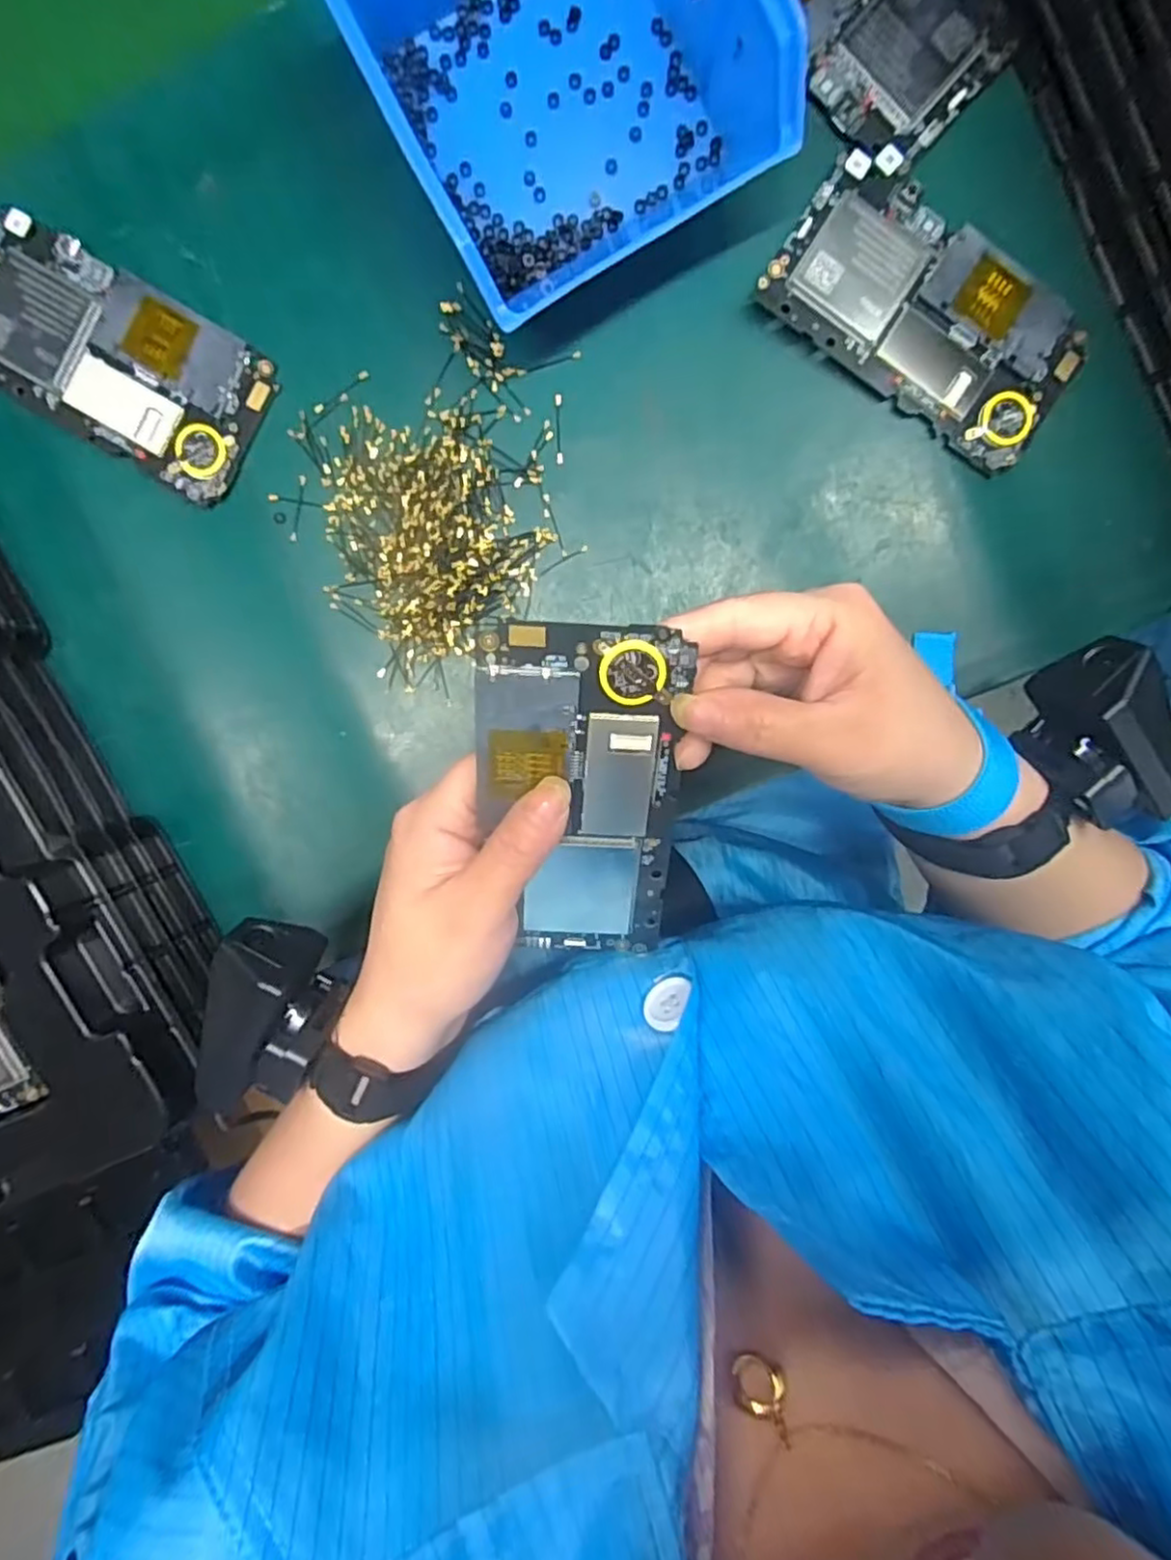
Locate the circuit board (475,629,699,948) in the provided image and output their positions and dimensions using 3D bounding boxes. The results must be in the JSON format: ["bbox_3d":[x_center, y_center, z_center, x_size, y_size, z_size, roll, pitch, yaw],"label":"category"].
[{"bbox_3d":[0.001,0.009,0.231,0.066,0.007,0.125,-5,119,3],"label":"circuit board"}]

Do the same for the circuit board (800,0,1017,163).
[{"bbox_3d":[0.098,-0.297,0.254,0.064,0.006,0.119,-44,93,6],"label":"circuit board"}]

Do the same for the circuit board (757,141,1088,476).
[{"bbox_3d":[0.137,-0.184,0.269,0.122,0.013,0.067,36,97,-2],"label":"circuit board"}]

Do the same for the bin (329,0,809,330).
[{"bbox_3d":[-0.011,-0.259,0.236,0.130,0.067,0.150,-28,95,5],"label":"bin"}]

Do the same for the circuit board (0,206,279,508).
[{"bbox_3d":[-0.195,-0.174,0.281,0.123,0.012,0.064,30,97,-1],"label":"circuit board"}]

